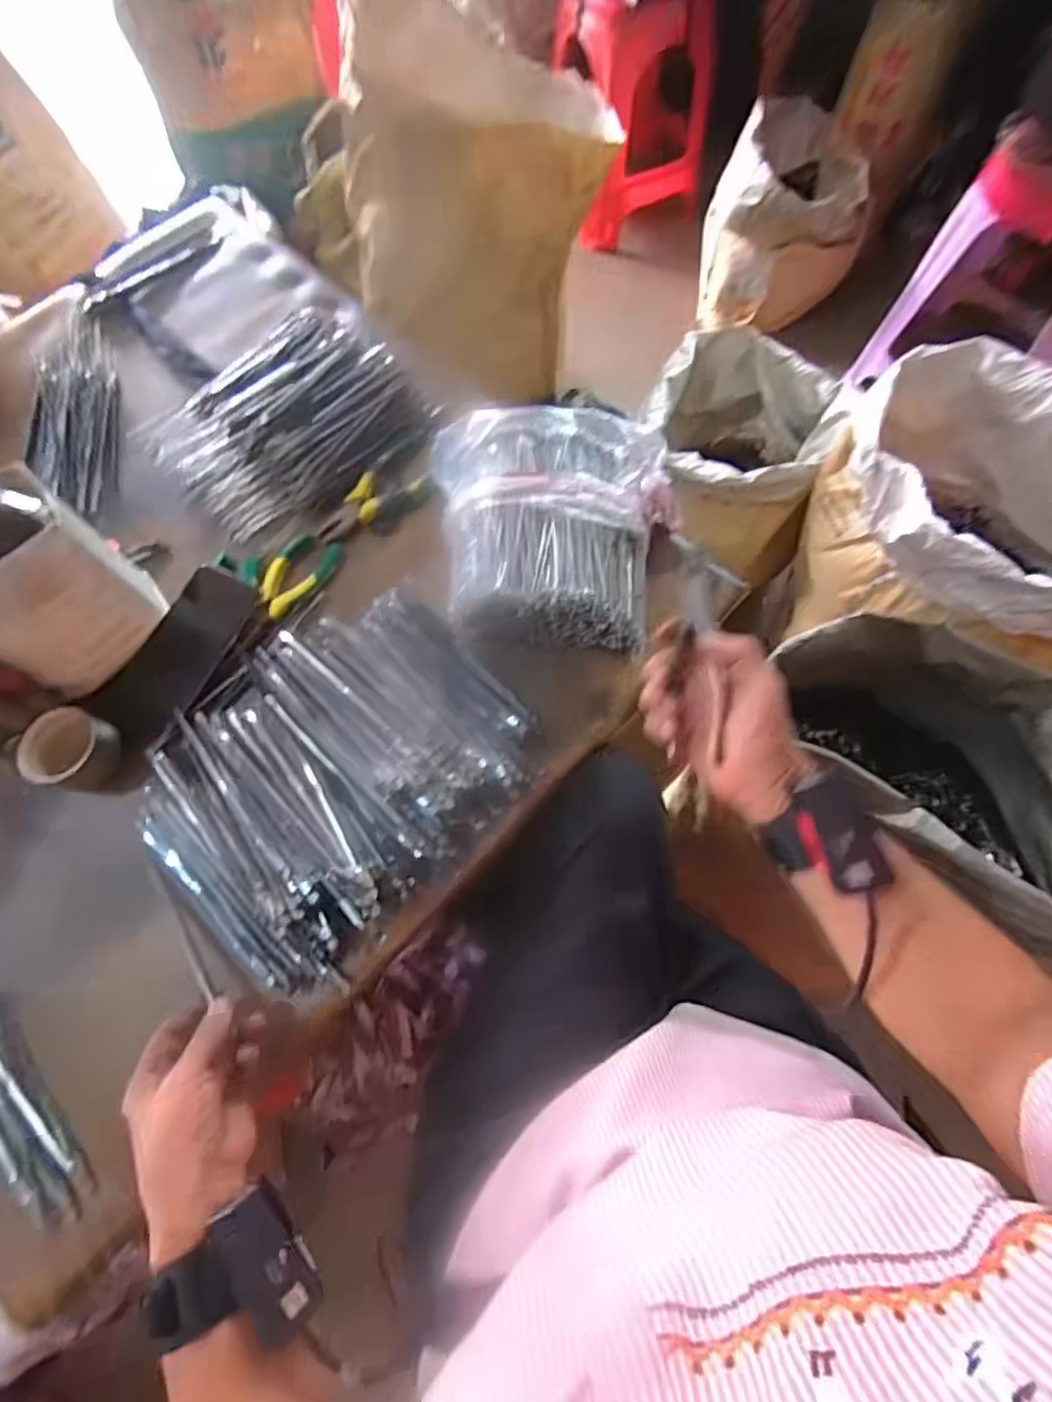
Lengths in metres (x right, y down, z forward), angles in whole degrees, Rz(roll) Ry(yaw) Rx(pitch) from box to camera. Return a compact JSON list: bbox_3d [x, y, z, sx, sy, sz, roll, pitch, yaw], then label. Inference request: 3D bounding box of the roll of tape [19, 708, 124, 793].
[{"bbox_3d":[-0.389,0.044,0.520,0.062,0.043,0.065,16,71,8],"label":"roll of tape"}]

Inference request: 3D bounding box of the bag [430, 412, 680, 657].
[{"bbox_3d":[0.026,-0.155,0.544,0.230,0.081,0.210,0,69,3],"label":"bag"}]

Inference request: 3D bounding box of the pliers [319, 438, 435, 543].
[{"bbox_3d":[-0.154,-0.214,0.627,0.139,0.029,0.065,-32,71,-9],"label":"pliers"}]

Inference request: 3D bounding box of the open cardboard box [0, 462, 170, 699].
[{"bbox_3d":[-0.404,-0.091,0.505,0.098,0.155,0.129,37,75,15],"label":"open cardboard box"}]

